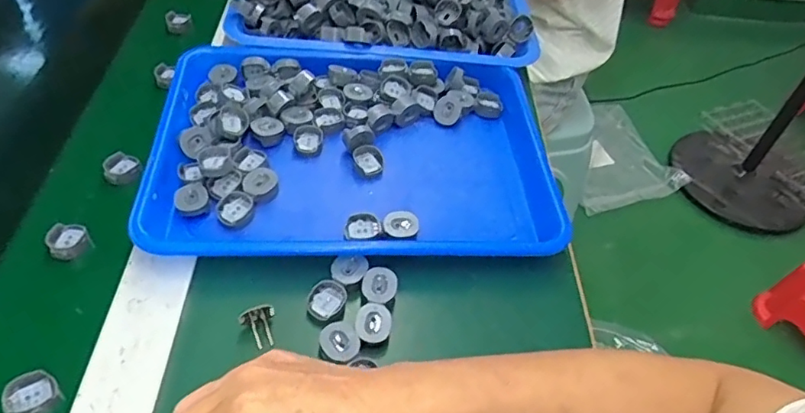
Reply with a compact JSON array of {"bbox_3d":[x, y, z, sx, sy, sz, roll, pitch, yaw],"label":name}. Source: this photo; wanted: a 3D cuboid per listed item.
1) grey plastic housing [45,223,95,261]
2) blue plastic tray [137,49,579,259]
[{"bbox_3d":[-0.257,0.026,0.439,0.028,0.014,0.026,-25,56,-27],"label":"grey plastic housing"},{"bbox_3d":[-0.039,-0.056,0.510,0.332,0.044,0.246,1,48,-6],"label":"blue plastic tray"}]

